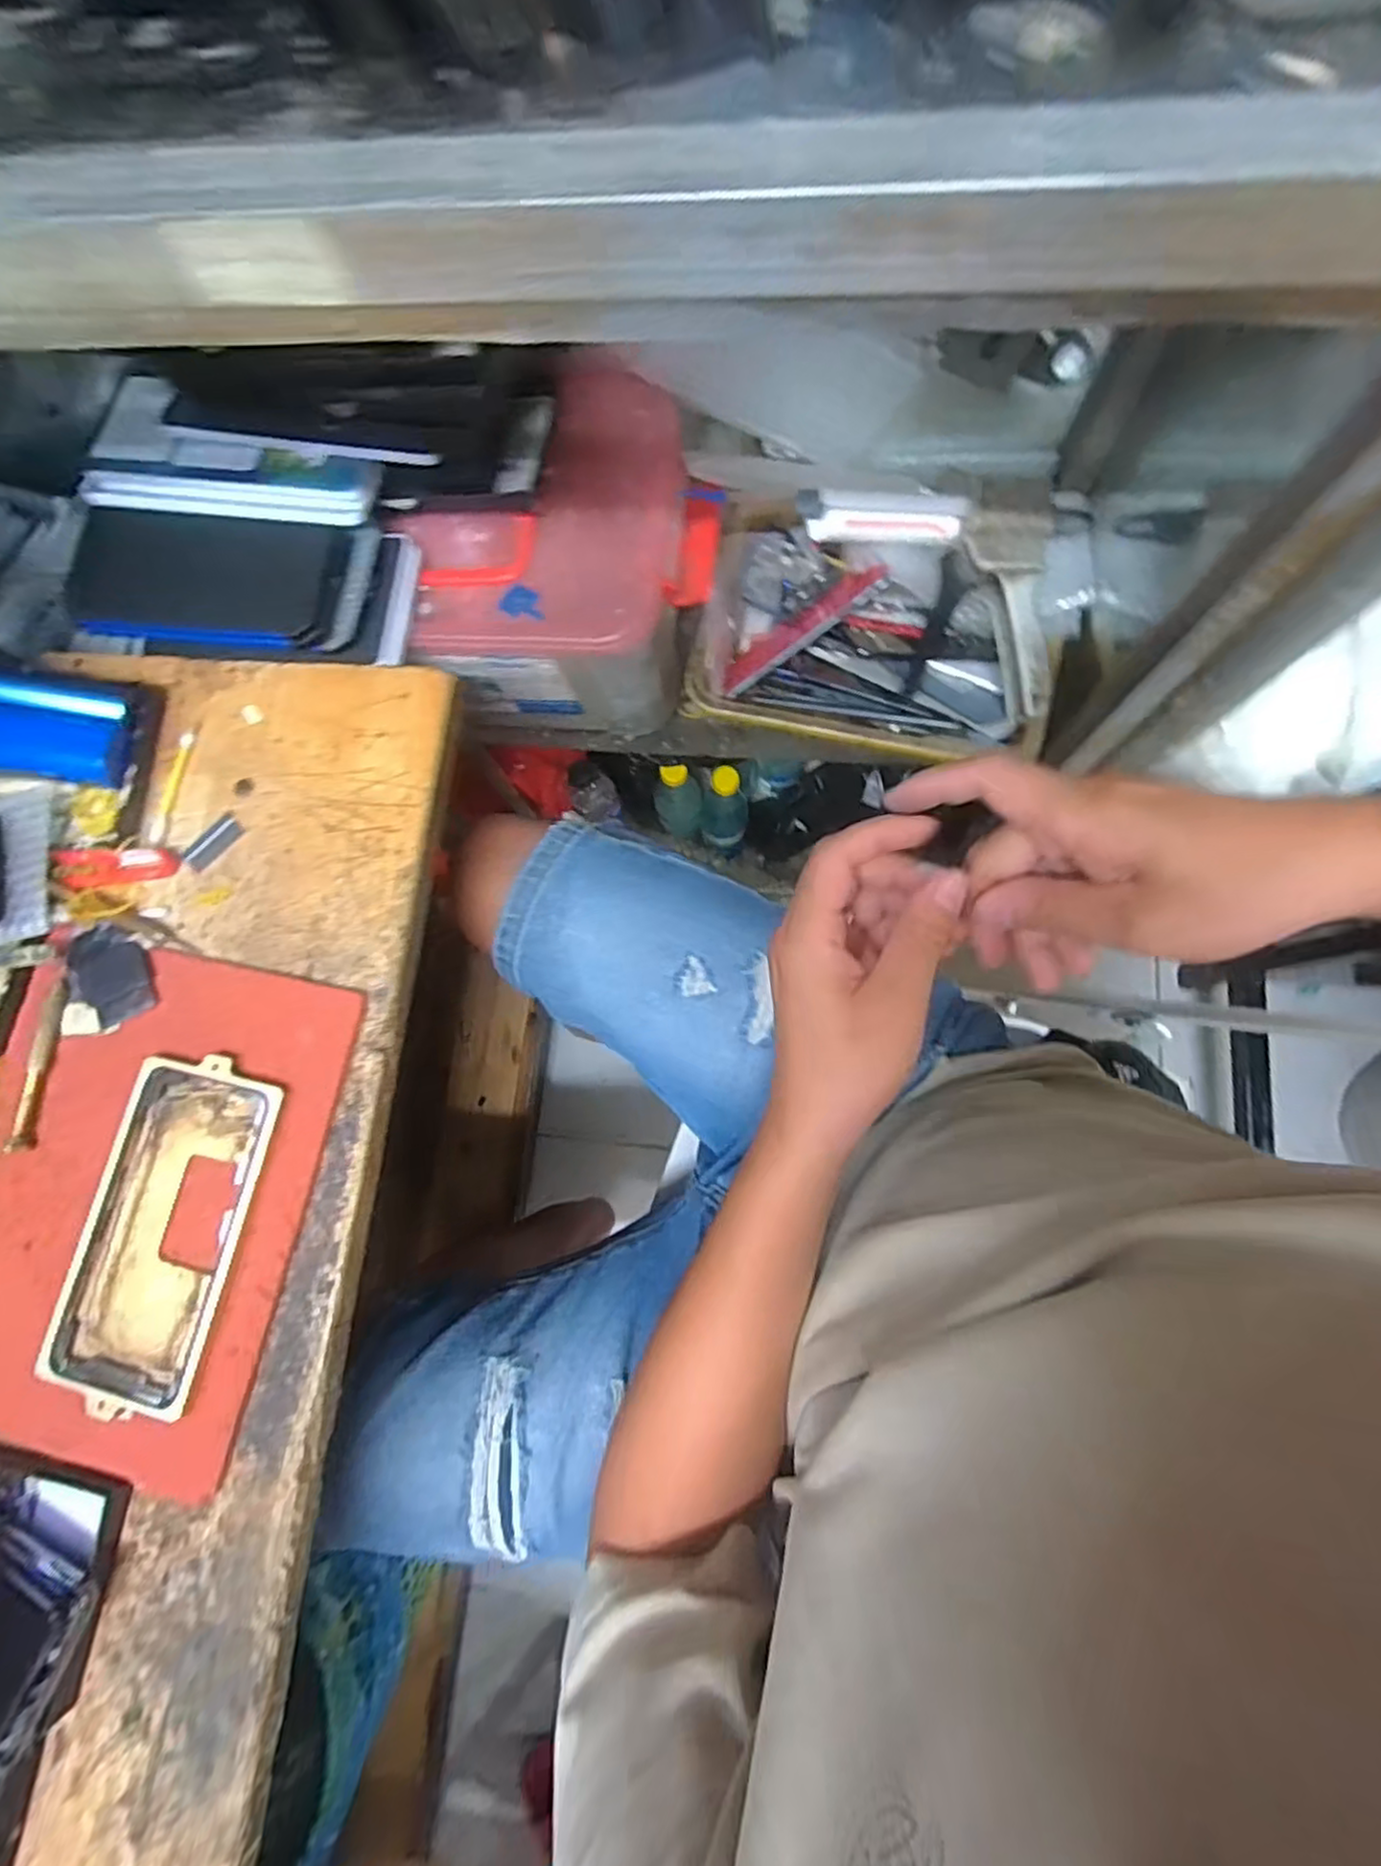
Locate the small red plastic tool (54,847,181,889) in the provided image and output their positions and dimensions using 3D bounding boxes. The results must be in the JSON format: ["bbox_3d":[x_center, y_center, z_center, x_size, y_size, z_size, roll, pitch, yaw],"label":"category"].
[{"bbox_3d":[-0.336,-0.040,0.411,0.062,0.011,0.024,-6,76,-3],"label":"small red plastic tool"}]

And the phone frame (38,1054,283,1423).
[{"bbox_3d":[-0.274,0.153,0.363,0.084,0.008,0.166,10,80,7],"label":"phone frame"}]

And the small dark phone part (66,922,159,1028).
[{"bbox_3d":[-0.333,0.024,0.402,0.050,0.006,0.060,-22,78,0],"label":"small dark phone part"}]

